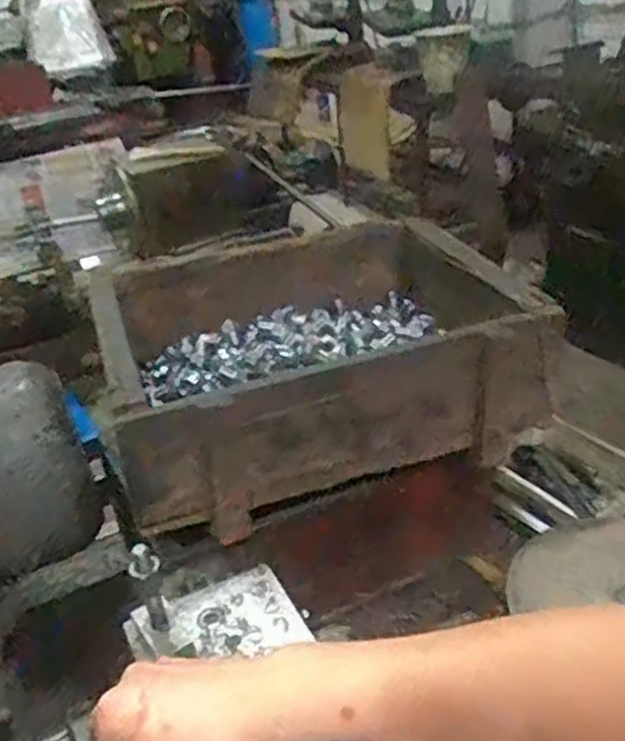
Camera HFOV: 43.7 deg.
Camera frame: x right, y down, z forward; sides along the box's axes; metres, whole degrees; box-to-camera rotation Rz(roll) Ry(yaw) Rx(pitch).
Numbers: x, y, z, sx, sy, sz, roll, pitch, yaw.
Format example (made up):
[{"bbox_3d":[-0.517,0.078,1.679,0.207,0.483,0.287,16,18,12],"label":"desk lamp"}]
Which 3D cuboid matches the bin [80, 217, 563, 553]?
[{"bbox_3d":[-0.011,-0.021,0.803,0.395,0.129,0.322,-15,31,-15],"label":"bin"}]

